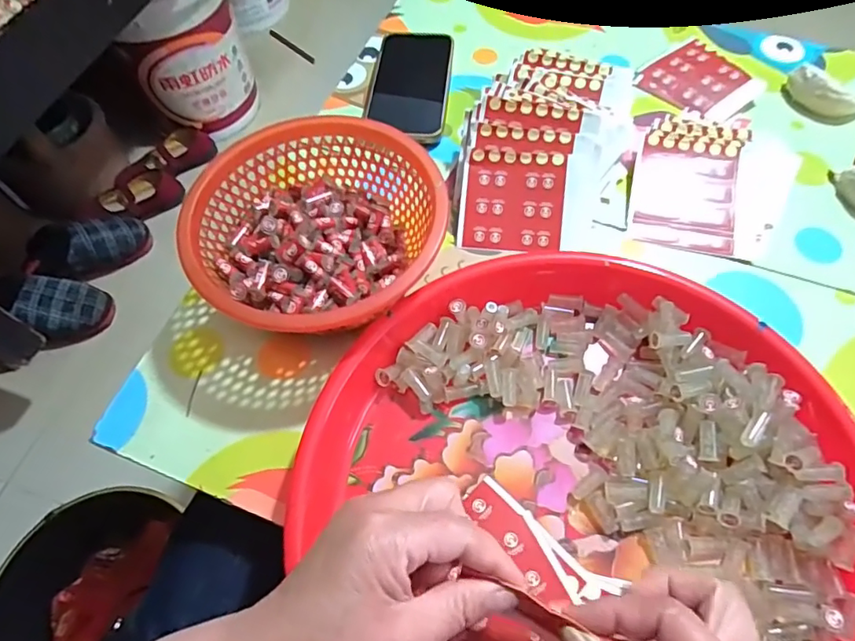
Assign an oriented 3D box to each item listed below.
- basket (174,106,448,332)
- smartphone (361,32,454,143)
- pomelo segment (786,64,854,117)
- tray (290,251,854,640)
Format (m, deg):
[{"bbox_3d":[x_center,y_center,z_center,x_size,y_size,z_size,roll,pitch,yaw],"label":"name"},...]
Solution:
[{"bbox_3d":[-0.075,-0.064,0.378,0.170,0.059,0.164,0,61,0],"label":"basket"},{"bbox_3d":[-0.016,-0.231,0.506,0.074,0.015,0.140,5,61,3],"label":"smartphone"},{"bbox_3d":[0.358,-0.206,0.478,0.024,0.027,0.066,-40,67,-19],"label":"pomelo segment"},{"bbox_3d":[0.093,0.100,0.310,0.313,0.039,0.315,0,61,0],"label":"tray"}]

